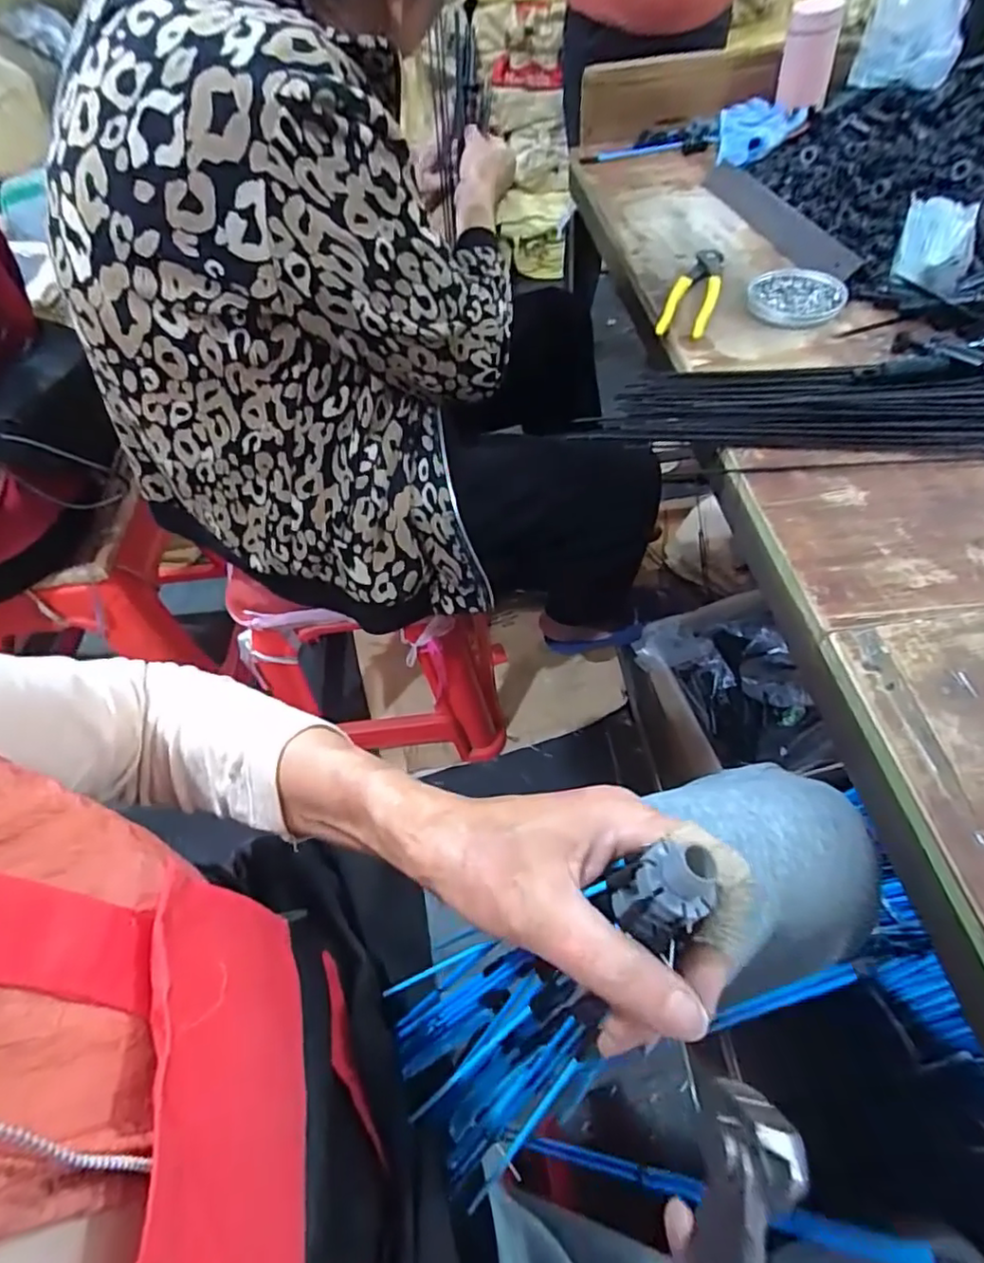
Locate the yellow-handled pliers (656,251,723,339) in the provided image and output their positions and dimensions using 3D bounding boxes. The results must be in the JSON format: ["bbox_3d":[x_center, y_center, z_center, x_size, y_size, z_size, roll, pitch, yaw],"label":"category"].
[{"bbox_3d":[0.211,-0.354,0.623,0.047,0.019,0.155,16,54,17],"label":"yellow-handled pliers"}]

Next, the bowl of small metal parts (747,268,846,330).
[{"bbox_3d":[0.305,-0.336,0.607,0.089,0.023,0.076,17,54,17],"label":"bowl of small metal parts"}]

